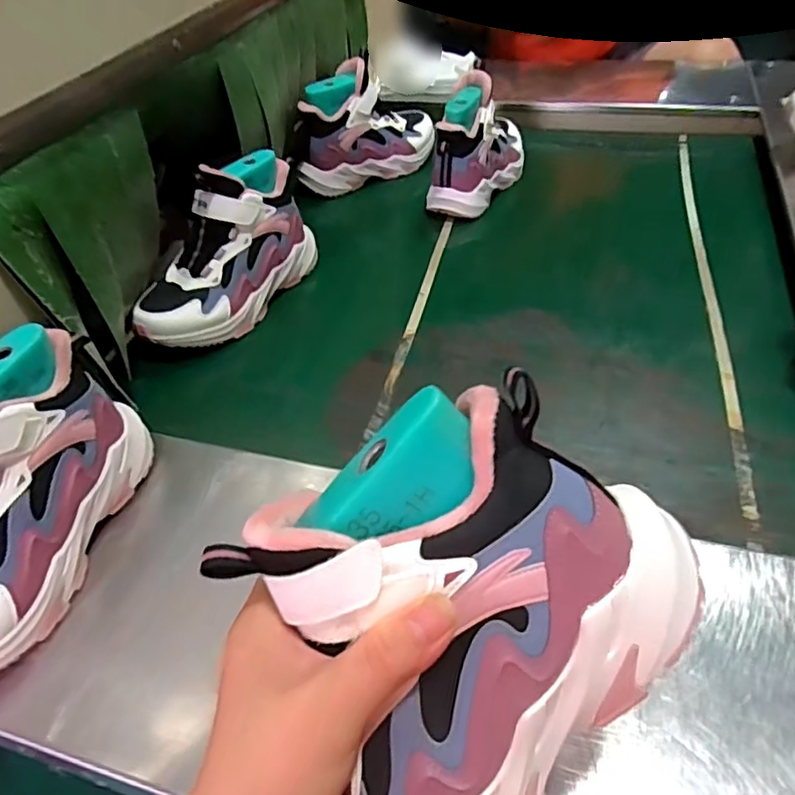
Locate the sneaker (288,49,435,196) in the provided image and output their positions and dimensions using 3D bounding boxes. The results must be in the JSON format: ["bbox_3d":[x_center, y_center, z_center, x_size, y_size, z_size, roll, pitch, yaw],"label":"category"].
[{"bbox_3d":[-0.039,-0.388,0.869,0.234,0.135,0.074,-33,48,-26],"label":"sneaker"}]

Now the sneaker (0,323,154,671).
[{"bbox_3d":[-0.267,0.066,0.397,0.088,0.137,0.232,3,43,11],"label":"sneaker"}]

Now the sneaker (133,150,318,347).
[{"bbox_3d":[-0.183,-0.154,0.648,0.087,0.134,0.222,14,46,22],"label":"sneaker"}]

